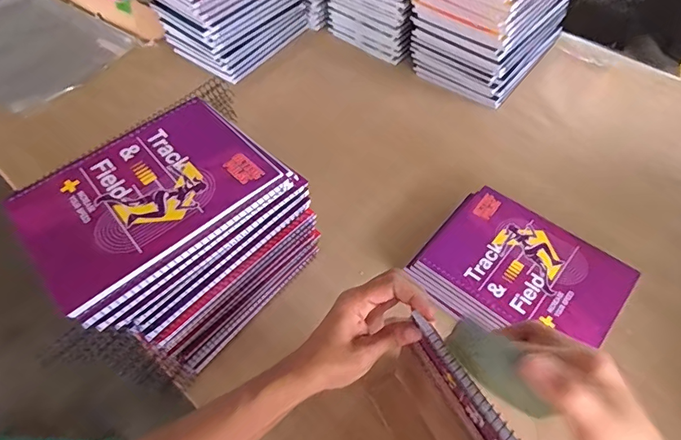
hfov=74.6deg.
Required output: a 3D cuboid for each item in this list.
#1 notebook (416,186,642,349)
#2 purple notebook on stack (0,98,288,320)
[{"bbox_3d":[0.215,0.056,0.518,0.200,0.006,0.151,35,63,24],"label":"notebook"},{"bbox_3d":[-0.178,-0.028,0.402,0.199,0.010,0.155,-38,61,-21],"label":"purple notebook on stack"}]

